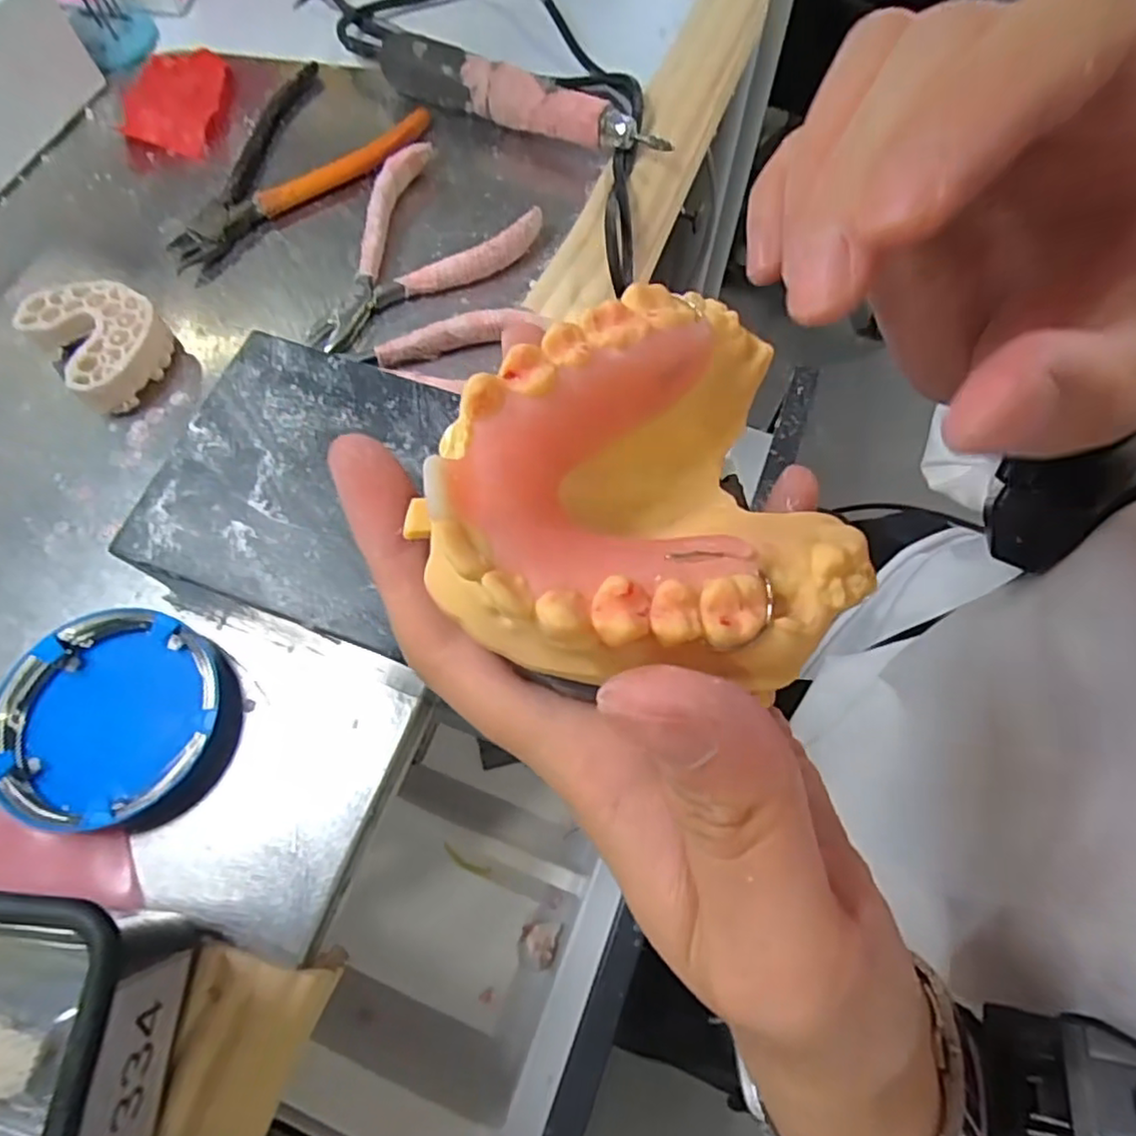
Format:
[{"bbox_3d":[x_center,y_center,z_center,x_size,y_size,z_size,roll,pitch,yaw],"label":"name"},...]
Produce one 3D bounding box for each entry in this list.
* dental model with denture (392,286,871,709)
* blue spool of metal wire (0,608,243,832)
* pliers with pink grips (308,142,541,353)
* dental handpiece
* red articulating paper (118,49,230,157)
[{"bbox_3d":[0.009,-0.007,0.117,0.067,0.029,0.065,-22,78,-17],"label":"dental model with denture"},{"bbox_3d":[-0.165,0.053,0.246,0.082,0.018,0.077,0,69,1],"label":"blue spool of metal wire"},{"bbox_3d":[-0.082,-0.153,0.327,0.084,0.017,0.116,40,75,15],"label":"pliers with pink grips"},{"bbox_3d":[-0.024,-0.248,0.355,0.161,0.033,0.028,25,72,10],"label":"dental handpiece"},{"bbox_3d":[-0.219,-0.265,0.376,0.053,0.006,0.083,-3,69,0],"label":"red articulating paper"}]

